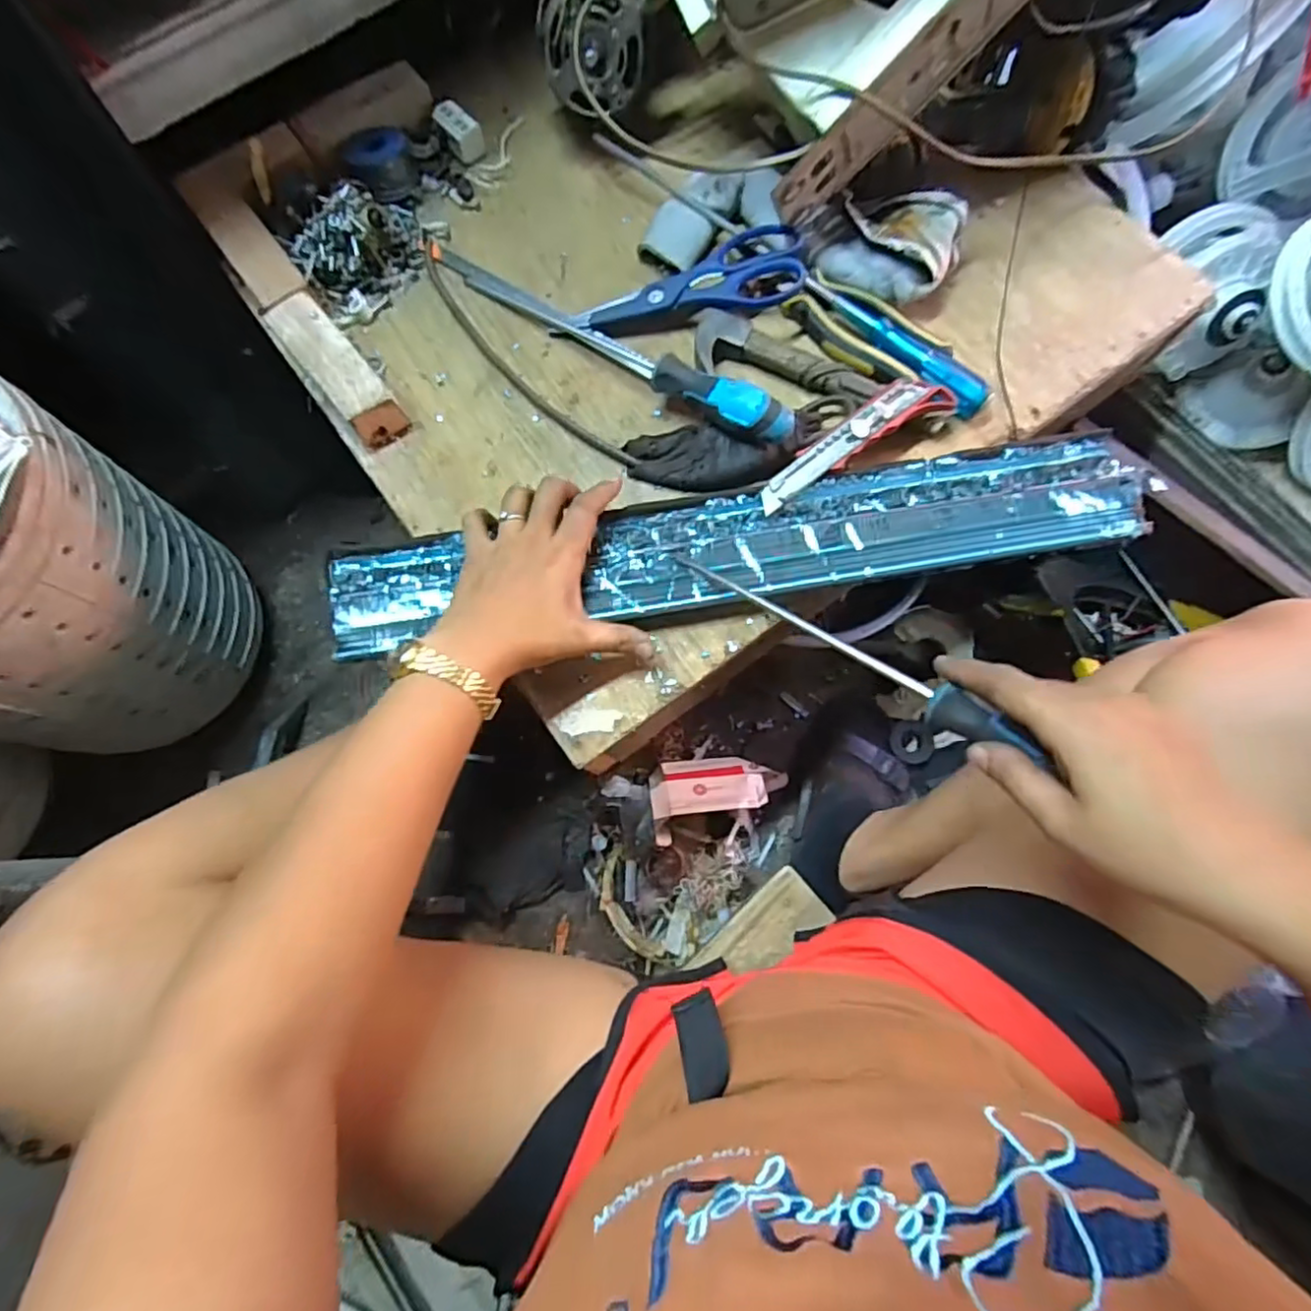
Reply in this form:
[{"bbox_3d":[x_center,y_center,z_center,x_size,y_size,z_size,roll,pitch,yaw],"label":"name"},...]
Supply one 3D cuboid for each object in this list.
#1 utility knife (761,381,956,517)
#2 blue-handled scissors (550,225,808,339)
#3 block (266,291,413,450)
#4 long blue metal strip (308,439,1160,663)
[{"bbox_3d":[0.141,-0.156,0.467,0.158,0.016,0.035,-32,77,-8],"label":"utility knife"},{"bbox_3d":[0.019,-0.290,0.503,0.198,0.030,0.065,-12,75,-3],"label":"blue-handled scissors"},{"bbox_3d":[-0.245,-0.220,0.500,0.039,0.038,0.124,-38,78,-9],"label":"block"},{"bbox_3d":[0.060,-0.077,0.462,0.564,0.023,0.081,-9,75,-2],"label":"long blue metal strip"}]

